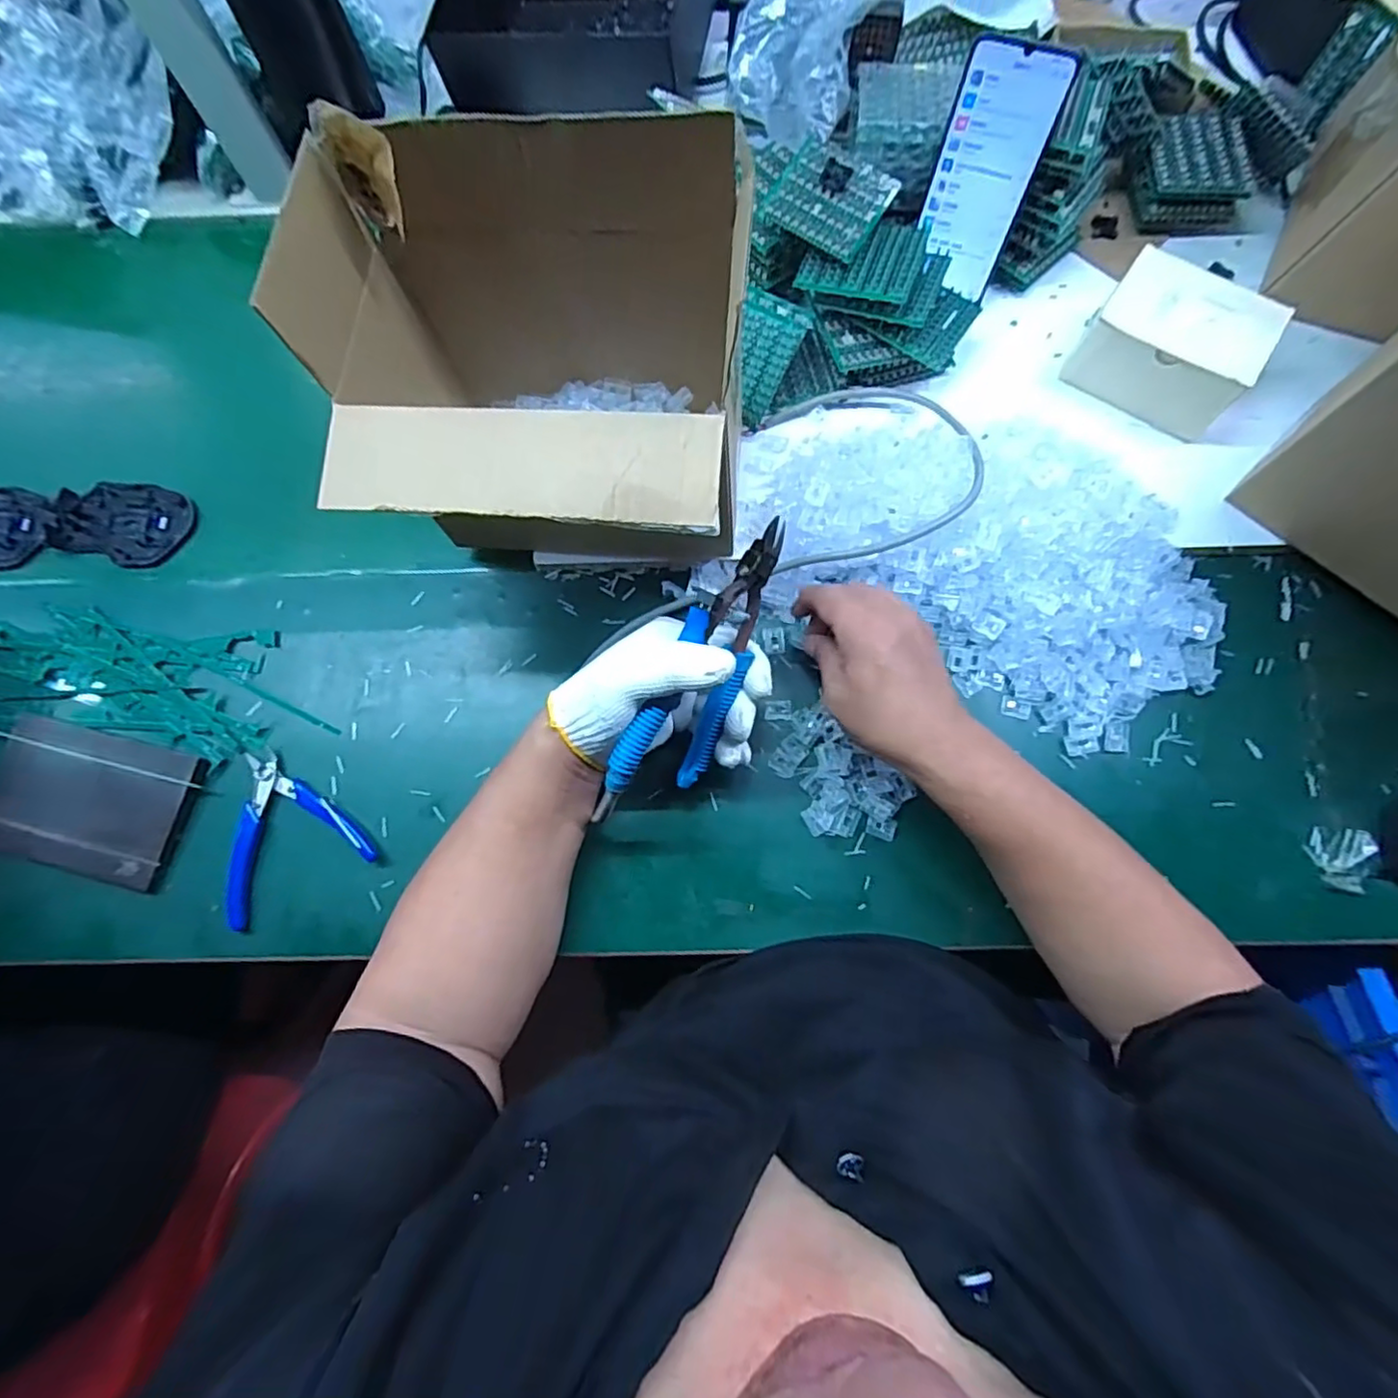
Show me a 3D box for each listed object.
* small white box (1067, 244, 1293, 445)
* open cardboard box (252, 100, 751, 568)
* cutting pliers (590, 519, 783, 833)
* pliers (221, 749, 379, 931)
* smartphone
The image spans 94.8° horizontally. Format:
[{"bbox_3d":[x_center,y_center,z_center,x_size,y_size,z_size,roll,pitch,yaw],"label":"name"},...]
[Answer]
[{"bbox_3d":[0.377,-0.283,0.518,0.122,0.067,0.090,28,78,8],"label":"small white box"},{"bbox_3d":[-0.093,-0.187,0.435,0.239,0.239,0.214,5,76,2],"label":"open cardboard box"},{"bbox_3d":[0.003,-0.011,0.410,0.042,0.065,0.209,30,95,10],"label":"cutting pliers"},{"bbox_3d":[-0.308,0.090,0.471,0.106,0.013,0.114,-28,77,-6],"label":"pliers"},{"bbox_3d":[0.222,-0.408,0.505,0.075,0.150,0.016,18,51,8],"label":"smartphone"}]

